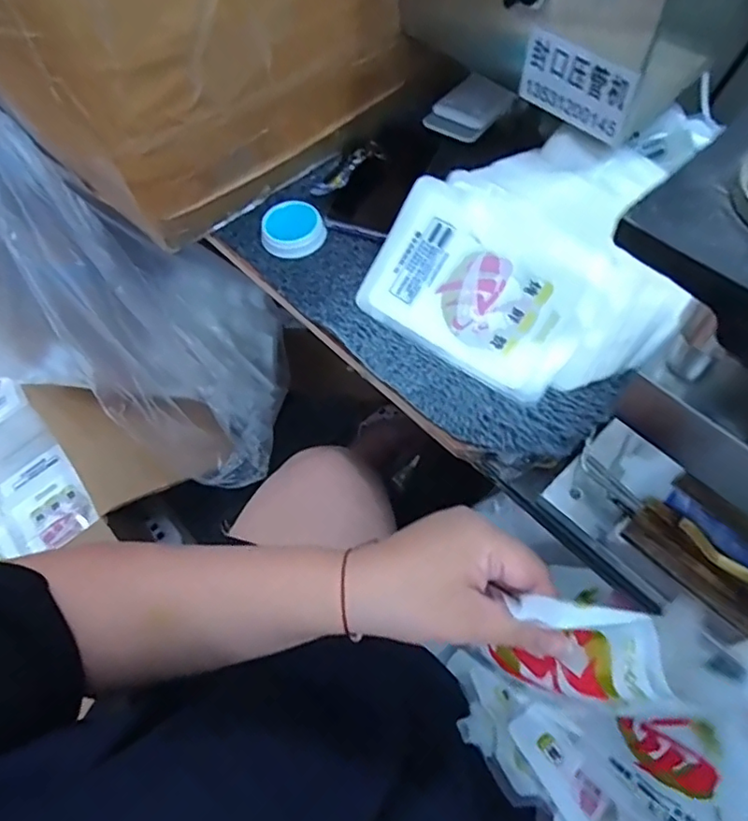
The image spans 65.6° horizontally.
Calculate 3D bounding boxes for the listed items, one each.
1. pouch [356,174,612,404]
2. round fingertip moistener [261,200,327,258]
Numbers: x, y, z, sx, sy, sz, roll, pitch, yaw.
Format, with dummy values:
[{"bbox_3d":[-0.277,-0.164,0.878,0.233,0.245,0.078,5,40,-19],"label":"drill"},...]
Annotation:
[{"bbox_3d":[0.089,-0.108,0.500,0.184,0.010,0.134,32,94,14],"label":"pouch"},{"bbox_3d":[-0.080,-0.181,0.574,0.061,0.021,0.060,-1,61,3],"label":"round fingertip moistener"}]

